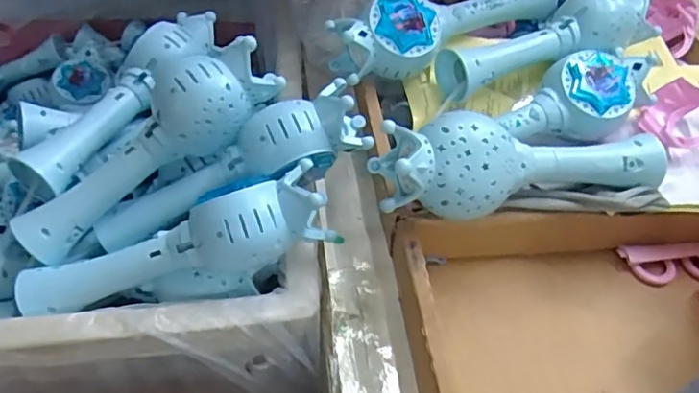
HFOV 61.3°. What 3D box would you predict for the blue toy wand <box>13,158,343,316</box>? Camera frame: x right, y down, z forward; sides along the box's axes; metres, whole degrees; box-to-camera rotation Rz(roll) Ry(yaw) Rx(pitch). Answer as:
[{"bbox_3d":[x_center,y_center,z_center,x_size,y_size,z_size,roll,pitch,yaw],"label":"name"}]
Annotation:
[{"bbox_3d":[-0.130,0.040,0.447,0.237,0.065,0.063,-20,50,6],"label":"blue toy wand"}]

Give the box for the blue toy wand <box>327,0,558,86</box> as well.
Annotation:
[{"bbox_3d":[0.092,-0.171,0.569,0.233,0.059,0.072,-25,54,-23],"label":"blue toy wand"}]

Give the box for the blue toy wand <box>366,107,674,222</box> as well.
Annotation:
[{"bbox_3d":[0.138,-0.029,0.442,0.237,0.064,0.068,-6,49,-8],"label":"blue toy wand"}]

